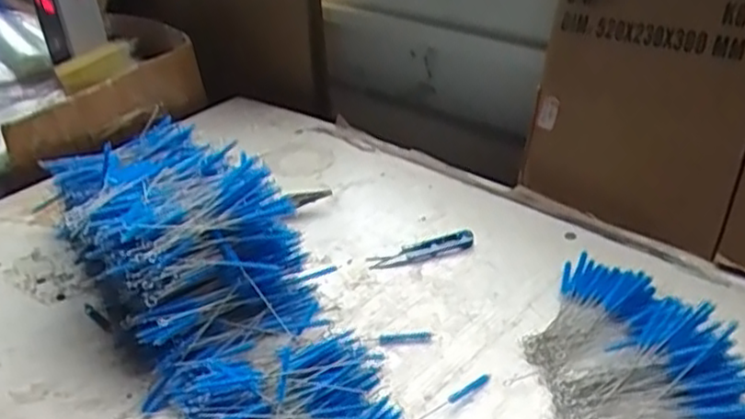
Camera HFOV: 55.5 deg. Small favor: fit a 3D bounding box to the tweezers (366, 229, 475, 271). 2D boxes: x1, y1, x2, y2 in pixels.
[{"bbox_3d":[0.046,0.037,0.670,0.103,0.010,0.021,-12,32,-11],"label":"tweezers"}]

